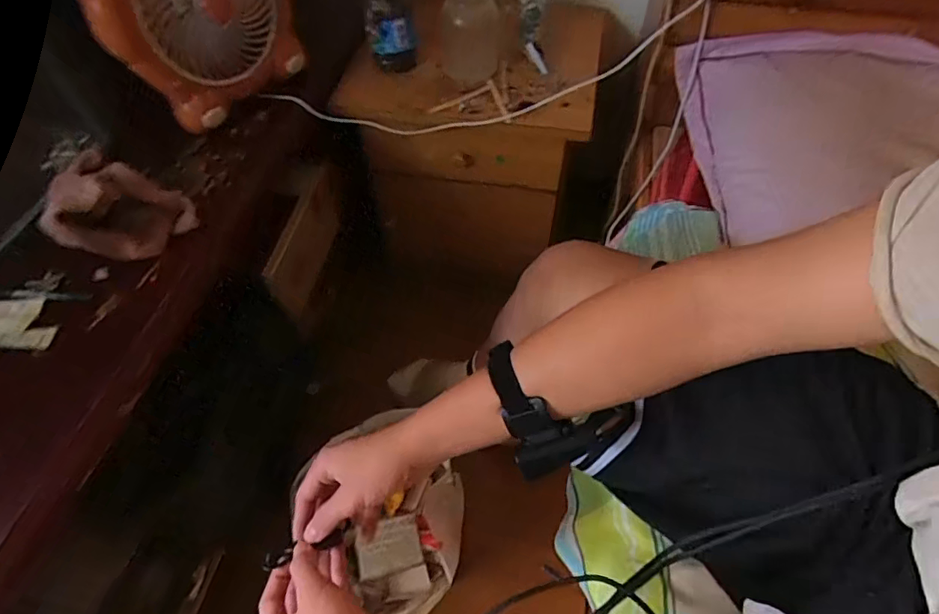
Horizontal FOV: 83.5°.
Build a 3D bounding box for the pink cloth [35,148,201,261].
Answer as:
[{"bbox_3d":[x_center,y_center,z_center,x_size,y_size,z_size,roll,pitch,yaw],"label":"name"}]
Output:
[{"bbox_3d":[-0.399,-0.109,0.576,0.130,0.084,0.107,18,58,13],"label":"pink cloth"}]

